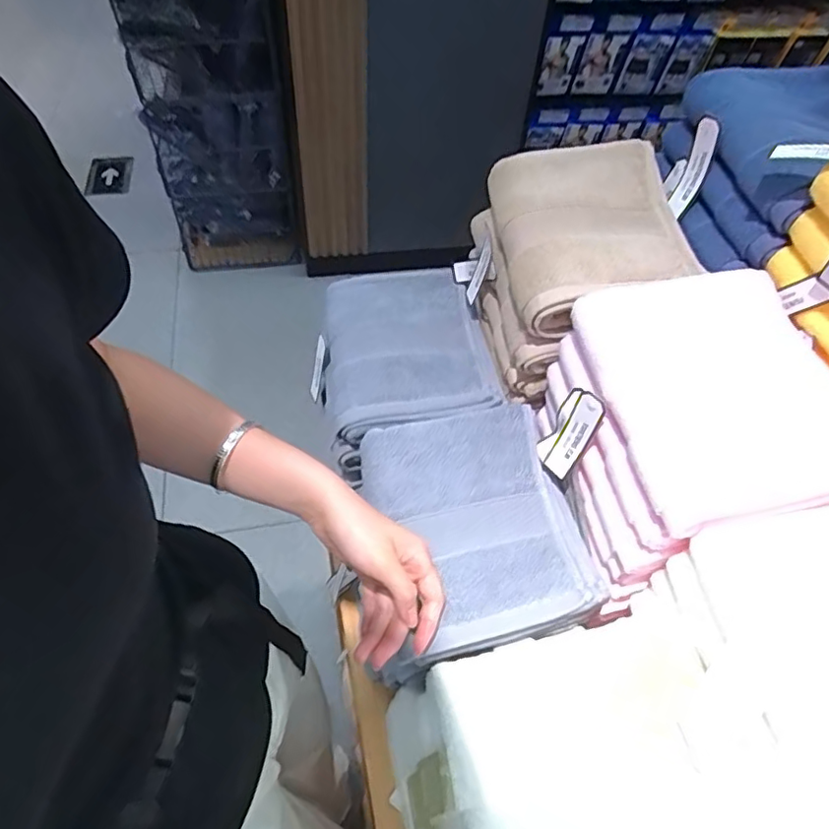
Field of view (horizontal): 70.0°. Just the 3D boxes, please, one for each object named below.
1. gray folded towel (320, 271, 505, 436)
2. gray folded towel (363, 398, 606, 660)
[{"bbox_3d":[-0.012,-0.075,0.640,0.168,0.040,0.184,-6,52,-9],"label":"gray folded towel"},{"bbox_3d":[0.055,0.085,0.508,0.163,0.046,0.196,-13,54,-14],"label":"gray folded towel"}]

